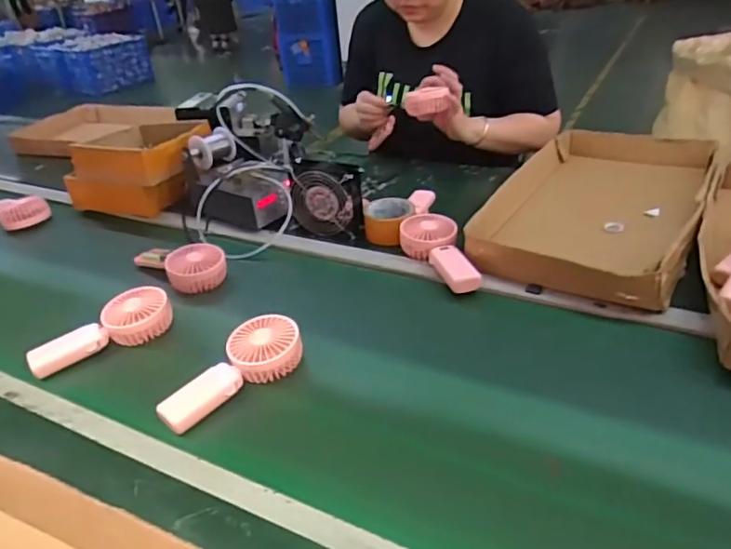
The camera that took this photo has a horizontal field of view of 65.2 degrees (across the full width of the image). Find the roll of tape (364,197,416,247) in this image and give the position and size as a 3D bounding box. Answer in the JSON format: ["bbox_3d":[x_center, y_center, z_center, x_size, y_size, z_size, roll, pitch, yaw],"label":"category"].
[{"bbox_3d":[0.040,-0.088,0.962,0.084,0.045,0.097,-3,32,3],"label":"roll of tape"}]

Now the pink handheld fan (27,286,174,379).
[{"bbox_3d":[-0.356,0.080,0.780,0.188,0.058,0.074,-25,38,-29],"label":"pink handheld fan"}]

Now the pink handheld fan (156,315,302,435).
[{"bbox_3d":[-0.160,0.112,0.675,0.176,0.049,0.071,-31,40,-34],"label":"pink handheld fan"}]

